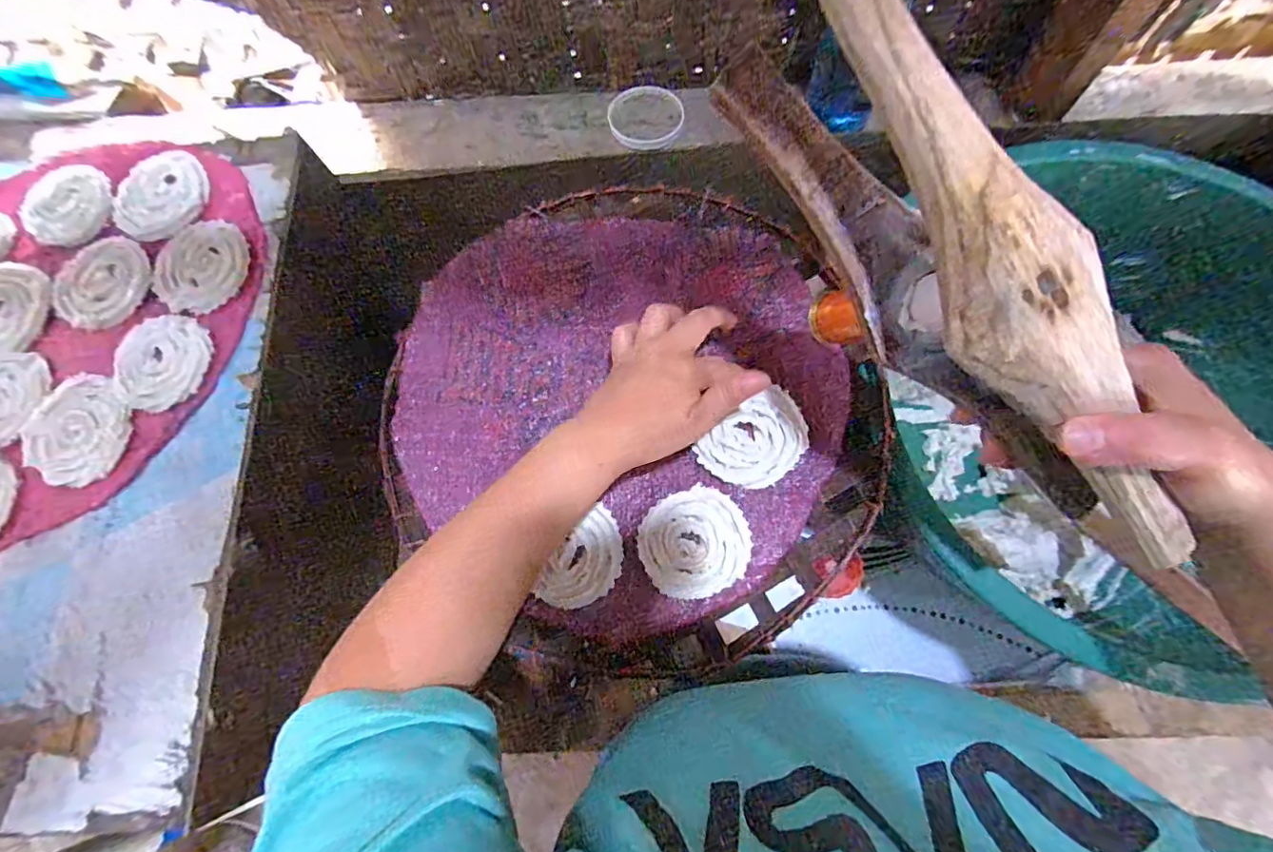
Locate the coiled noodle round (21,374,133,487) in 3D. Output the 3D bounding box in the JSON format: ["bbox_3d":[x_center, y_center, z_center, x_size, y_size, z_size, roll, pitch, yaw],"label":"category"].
[{"bbox_3d":[-0.413,0.002,0.397,0.074,0.005,0.078,0,75,0],"label":"coiled noodle round"}]

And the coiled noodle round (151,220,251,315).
[{"bbox_3d":[-0.352,-0.130,0.431,0.080,0.004,0.077,0,75,0],"label":"coiled noodle round"}]

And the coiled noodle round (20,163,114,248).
[{"bbox_3d":[-0.488,-0.190,0.457,0.084,0.009,0.073,25,76,6],"label":"coiled noodle round"}]

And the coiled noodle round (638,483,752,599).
[{"bbox_3d":[0.041,0.082,0.379,0.074,0.008,0.071,-23,76,-6],"label":"coiled noodle round"}]

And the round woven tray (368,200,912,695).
[{"bbox_3d":[-0.007,-0.015,0.407,0.361,0.037,0.369,0,75,0],"label":"round woven tray"}]

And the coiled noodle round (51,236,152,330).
[{"bbox_3d":[-0.432,-0.116,0.433,0.088,0.006,0.076,38,78,9],"label":"coiled noodle round"}]

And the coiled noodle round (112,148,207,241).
[{"bbox_3d":[-0.402,-0.196,0.451,0.078,0.004,0.076,0,75,0],"label":"coiled noodle round"}]

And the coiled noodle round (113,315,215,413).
[{"bbox_3d":[-0.363,-0.050,0.410,0.071,0.005,0.073,0,75,0],"label":"coiled noodle round"}]

